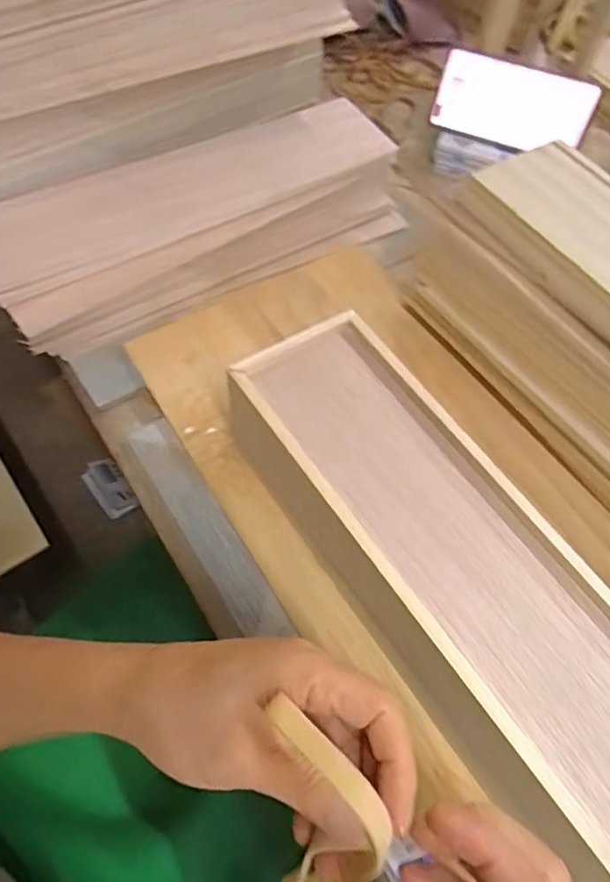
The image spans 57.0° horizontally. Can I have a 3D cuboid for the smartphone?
[{"bbox_3d":[0.220,-0.356,0.598,0.159,0.073,0.006,18,43,6],"label":"smartphone"}]

